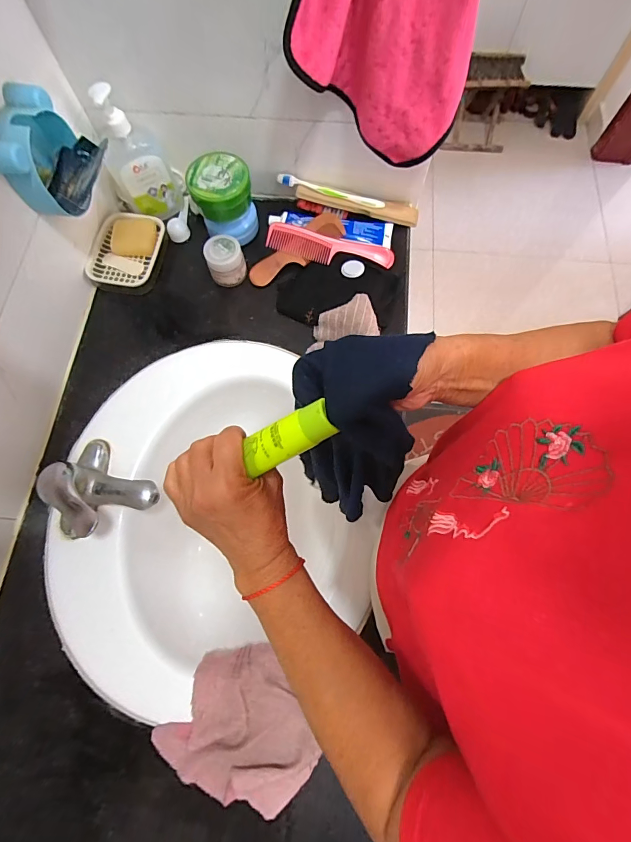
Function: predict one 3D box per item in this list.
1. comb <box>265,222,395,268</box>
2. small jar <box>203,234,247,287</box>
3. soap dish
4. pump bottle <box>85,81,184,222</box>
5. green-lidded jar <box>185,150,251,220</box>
[{"bbox_3d":[0.024,-0.281,0.629,0.207,0.008,0.049,13,93,-2],"label":"comb"},{"bbox_3d":[-0.141,-0.255,0.612,0.058,0.056,0.057,-11,73,-3],"label":"small jar"},{"bbox_3d":[-0.309,-0.280,0.633,0.097,0.034,0.140,14,73,5],"label":"soap dish"},{"bbox_3d":[-0.279,-0.411,0.593,0.093,0.187,0.071,-30,75,-9],"label":"pump bottle"},{"bbox_3d":[-0.146,-0.360,0.594,0.094,0.050,0.097,0,73,0],"label":"green-lidded jar"}]

